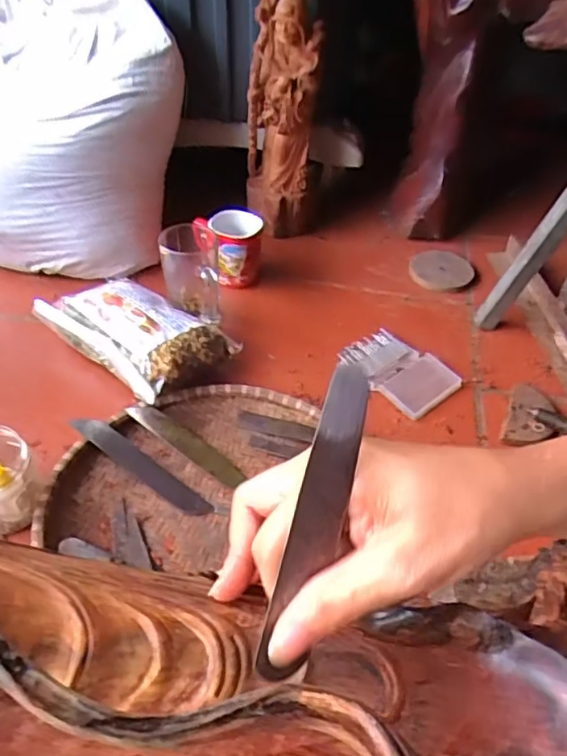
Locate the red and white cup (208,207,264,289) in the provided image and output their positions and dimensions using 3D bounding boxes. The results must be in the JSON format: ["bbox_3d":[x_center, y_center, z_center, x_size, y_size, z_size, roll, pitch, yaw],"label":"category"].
[{"bbox_3d":[-0.067,-0.192,0.899,0.077,0.093,0.071,-8,43,-11],"label":"red and white cup"}]

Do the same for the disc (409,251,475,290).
[{"bbox_3d":[0.250,-0.172,0.958,0.095,0.015,0.105,6,42,4],"label":"disc"}]

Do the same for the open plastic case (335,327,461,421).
[{"bbox_3d":[0.149,-0.012,0.776,0.101,0.012,0.135,-30,51,-31],"label":"open plastic case"}]

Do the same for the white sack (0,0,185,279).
[{"bbox_3d":[-0.380,-0.428,0.946,0.444,0.366,0.411,11,43,9],"label":"white sack"}]

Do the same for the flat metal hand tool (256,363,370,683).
[{"bbox_3d":[0.012,0.062,0.237,0.021,0.125,0.004,11,11,-17],"label":"flat metal hand tool"}]

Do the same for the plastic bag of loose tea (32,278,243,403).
[{"bbox_3d":[-0.186,-0.061,0.767,0.227,0.068,0.140,33,51,30],"label":"plastic bag of loose tea"}]

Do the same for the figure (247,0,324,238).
[{"bbox_3d":[-0.002,-0.402,0.935,0.106,0.362,0.100,1,42,-2],"label":"figure"}]

